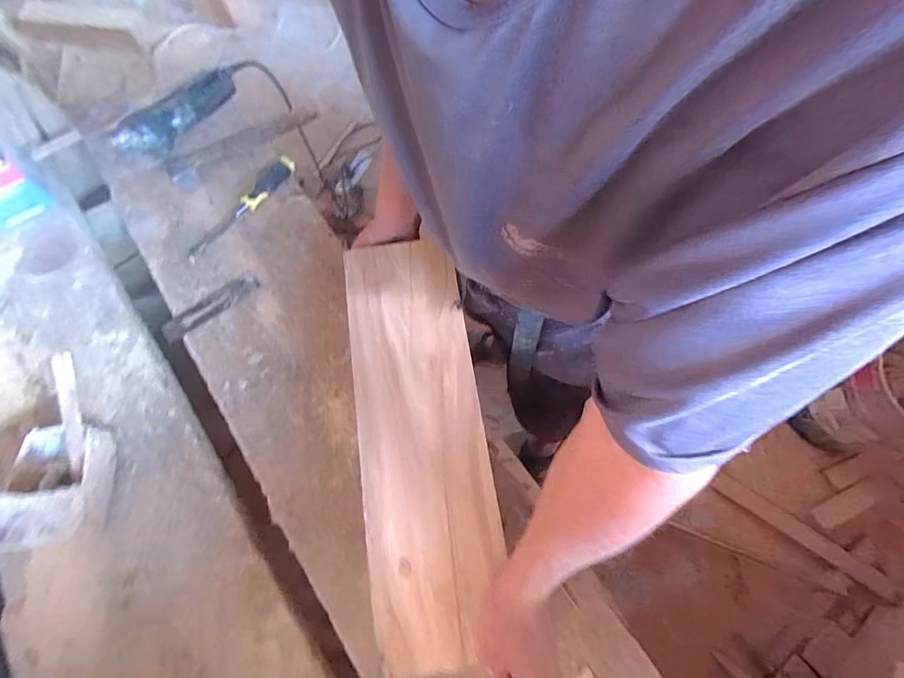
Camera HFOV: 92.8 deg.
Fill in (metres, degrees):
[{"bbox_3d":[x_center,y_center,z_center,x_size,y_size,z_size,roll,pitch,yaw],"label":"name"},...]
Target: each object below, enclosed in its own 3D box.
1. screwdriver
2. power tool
[{"bbox_3d":[-0.391,-0.243,0.803,0.047,0.027,0.265,30,72,11],"label":"screwdriver"},{"bbox_3d":[-0.529,-0.442,0.831,0.057,0.064,0.266,32,75,13],"label":"power tool"}]

